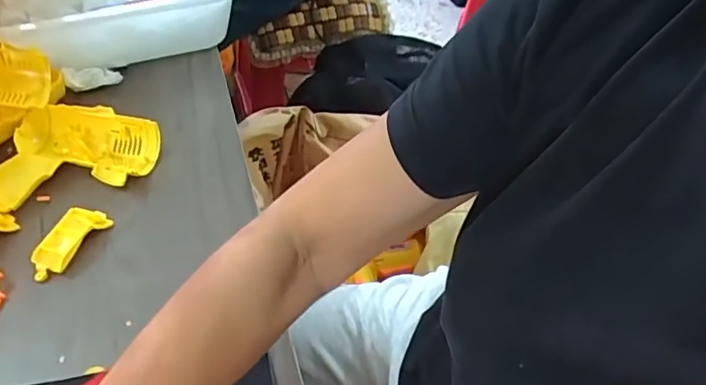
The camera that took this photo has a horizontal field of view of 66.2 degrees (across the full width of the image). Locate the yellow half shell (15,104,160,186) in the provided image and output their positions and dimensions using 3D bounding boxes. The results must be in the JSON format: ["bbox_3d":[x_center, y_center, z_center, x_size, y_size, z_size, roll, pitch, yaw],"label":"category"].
[{"bbox_3d":[-0.263,-0.051,0.537,0.131,0.033,0.068,14,50,9],"label":"yellow half shell"}]

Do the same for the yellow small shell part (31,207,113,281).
[{"bbox_3d":[-0.251,0.042,0.474,0.036,0.011,0.074,21,52,15],"label":"yellow small shell part"}]

